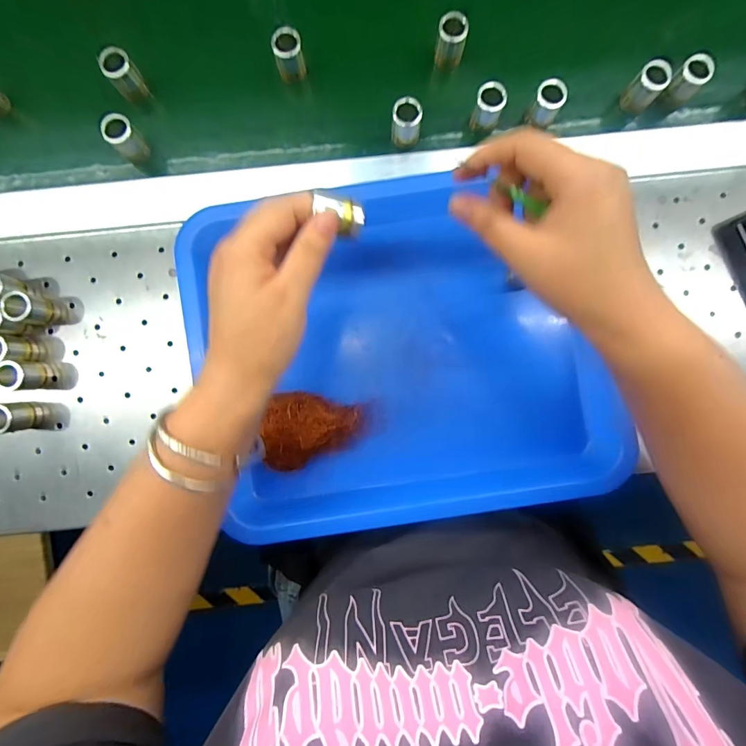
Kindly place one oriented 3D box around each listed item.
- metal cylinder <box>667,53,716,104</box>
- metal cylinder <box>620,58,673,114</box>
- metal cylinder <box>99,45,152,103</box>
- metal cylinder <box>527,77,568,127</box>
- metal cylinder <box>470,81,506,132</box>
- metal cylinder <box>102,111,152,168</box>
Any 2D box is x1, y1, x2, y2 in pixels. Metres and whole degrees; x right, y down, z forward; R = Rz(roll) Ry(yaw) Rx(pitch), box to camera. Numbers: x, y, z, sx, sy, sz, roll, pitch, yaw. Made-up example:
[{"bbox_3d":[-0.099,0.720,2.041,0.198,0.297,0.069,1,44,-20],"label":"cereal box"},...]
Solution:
[{"bbox_3d":[0.258,-0.237,0.325,0.022,0.035,0.024,0,88,-1],"label":"metal cylinder"},{"bbox_3d":[0.224,-0.234,0.321,0.023,0.029,0.020,45,88,1],"label":"metal cylinder"},{"bbox_3d":[-0.205,-0.246,0.331,0.023,0.049,0.021,0,88,-1],"label":"metal cylinder"},{"bbox_3d":[0.142,-0.219,0.320,0.022,0.030,0.018,25,88,0],"label":"metal cylinder"},{"bbox_3d":[0.093,-0.212,0.317,0.022,0.037,0.017,15,88,0],"label":"metal cylinder"},{"bbox_3d":[-0.202,-0.191,0.326,0.020,0.041,0.023,39,88,0],"label":"metal cylinder"}]

